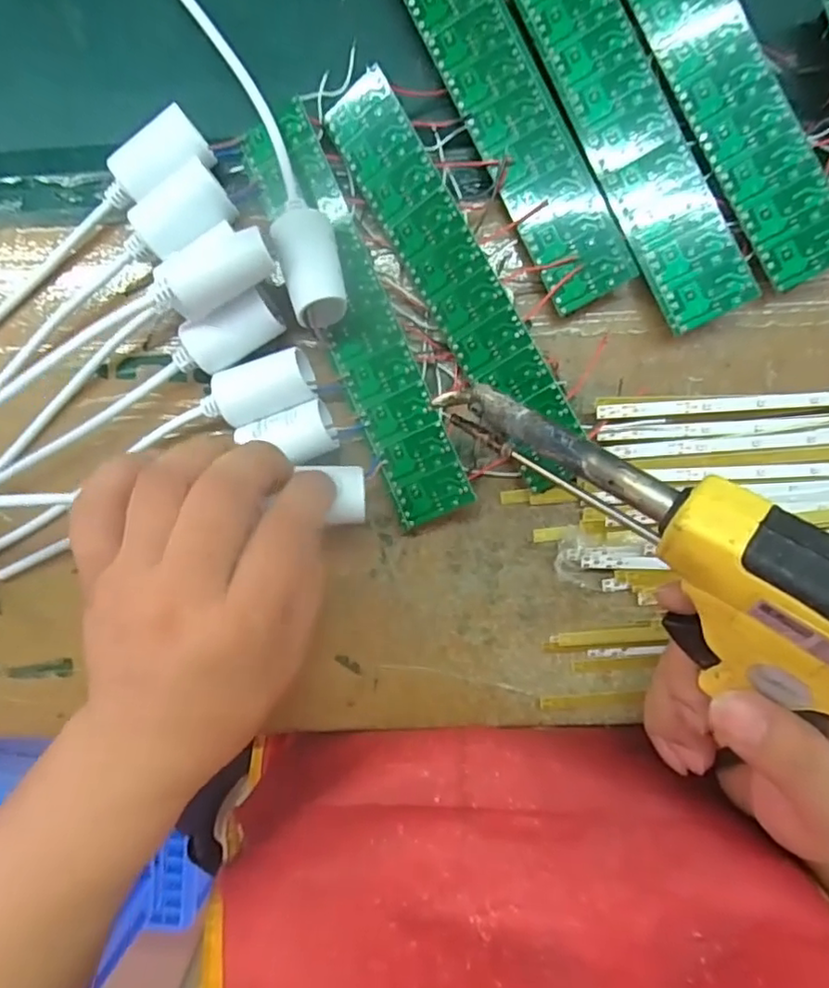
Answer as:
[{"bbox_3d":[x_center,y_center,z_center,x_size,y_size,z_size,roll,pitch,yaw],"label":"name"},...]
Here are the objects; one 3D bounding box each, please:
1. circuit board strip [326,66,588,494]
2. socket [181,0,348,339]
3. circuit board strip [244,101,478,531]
[{"bbox_3d":[0.022,-0.096,0.287,0.036,0.008,0.202,-29,91,27],"label":"circuit board strip"},{"bbox_3d":[-0.077,-0.174,0.288,0.029,0.029,0.207,-24,79,4],"label":"socket"},{"bbox_3d":[-0.027,-0.082,0.292,0.036,0.019,0.197,-23,92,4],"label":"circuit board strip"}]

